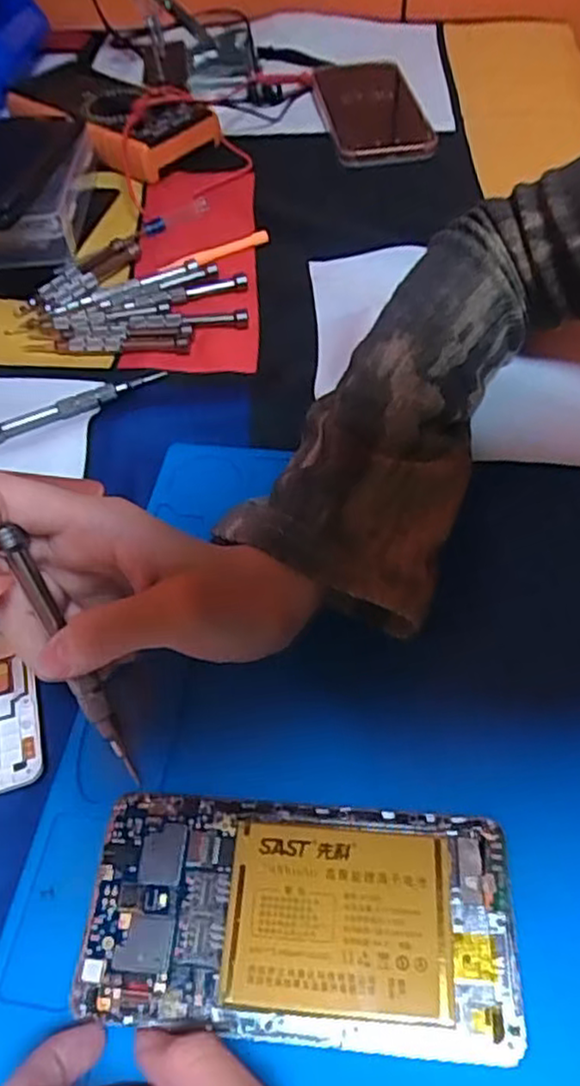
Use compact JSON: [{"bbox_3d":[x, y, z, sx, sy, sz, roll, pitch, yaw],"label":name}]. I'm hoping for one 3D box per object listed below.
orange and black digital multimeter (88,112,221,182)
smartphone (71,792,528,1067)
[{"bbox_3d":[-0.102,-0.321,0.548,0.067,0.029,0.088,28,54,21],"label":"orange and black digital multimeter"},{"bbox_3d":[0.003,0.123,0.231,0.140,0.006,0.071,3,54,5],"label":"smartphone"}]

